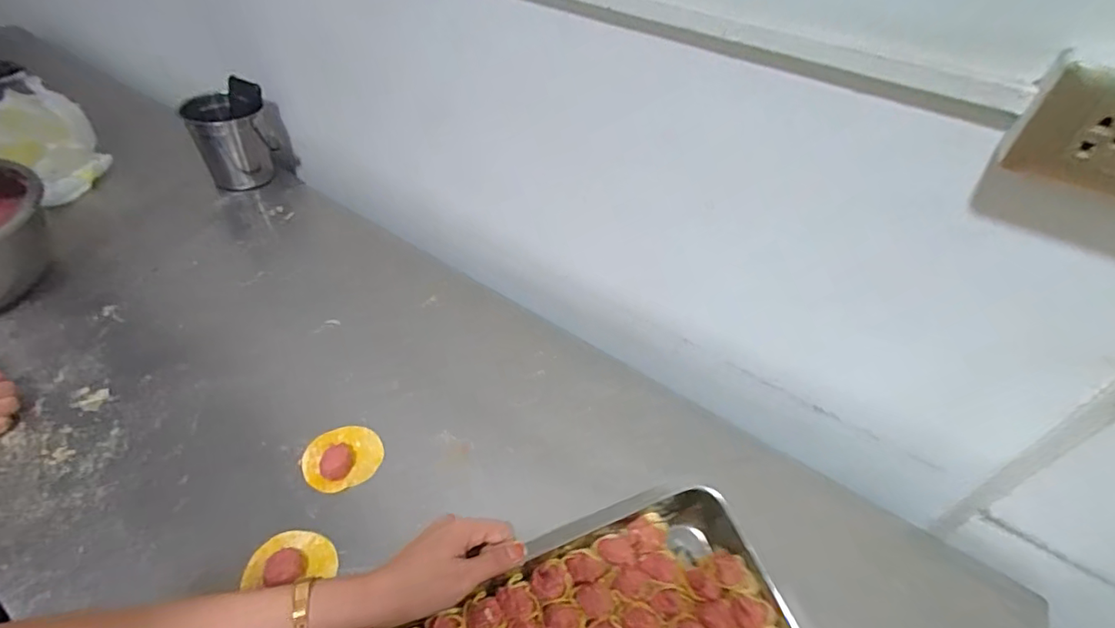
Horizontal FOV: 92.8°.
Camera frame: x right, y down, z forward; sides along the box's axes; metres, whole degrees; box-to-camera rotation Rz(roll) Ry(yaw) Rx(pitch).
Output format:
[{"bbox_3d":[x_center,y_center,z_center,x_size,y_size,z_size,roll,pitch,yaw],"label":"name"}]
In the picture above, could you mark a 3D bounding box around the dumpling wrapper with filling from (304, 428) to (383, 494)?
[{"bbox_3d":[-0.243,0.159,0.600,0.083,0.020,0.077,-16,49,-21],"label":"dumpling wrapper with filling"}]

